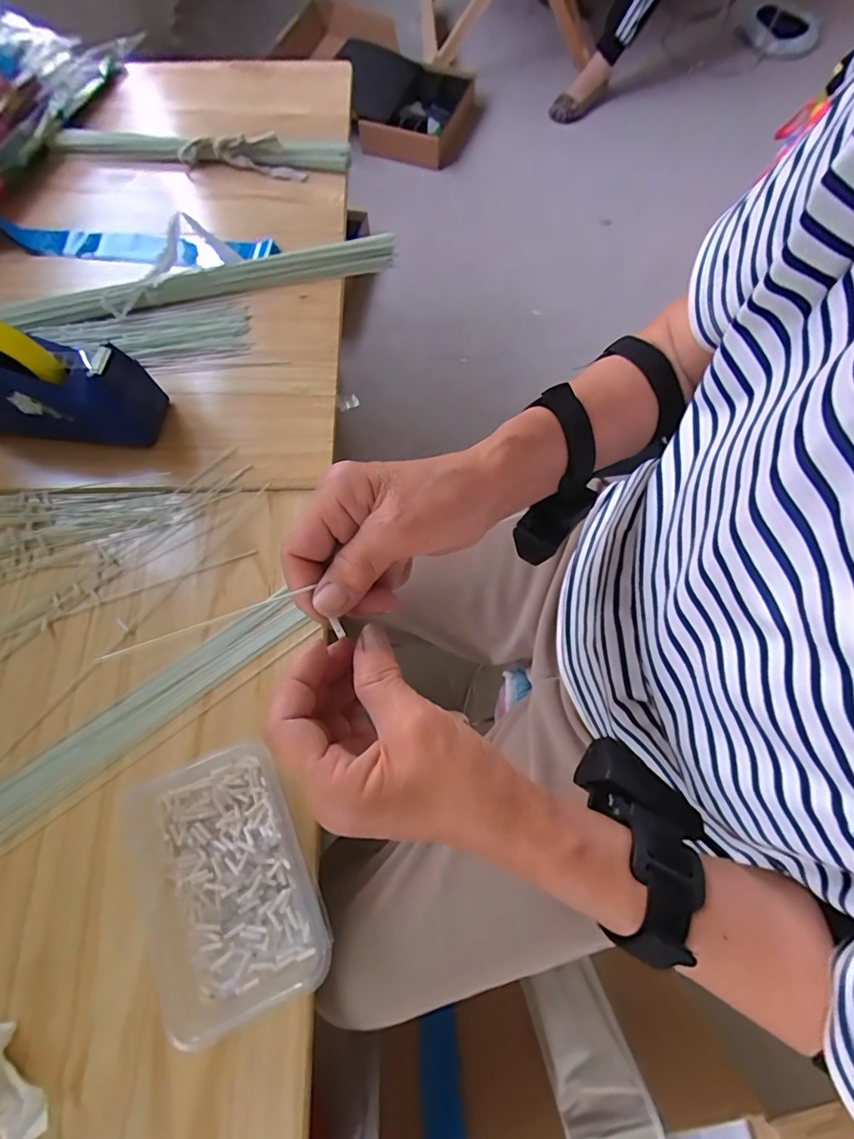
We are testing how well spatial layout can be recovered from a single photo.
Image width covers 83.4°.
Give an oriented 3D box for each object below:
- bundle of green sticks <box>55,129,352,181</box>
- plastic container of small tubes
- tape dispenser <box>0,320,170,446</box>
[{"bbox_3d":[-0.324,-0.603,0.689,0.422,0.040,0.051,7,70,2],"label":"bundle of green sticks"},{"bbox_3d":[-0.165,0.246,0.380,0.136,0.041,0.185,-24,72,-9],"label":"plastic container of small tubes"},{"bbox_3d":[-0.400,-0.187,0.483,0.209,0.130,0.063,-2,70,-1],"label":"tape dispenser"}]

